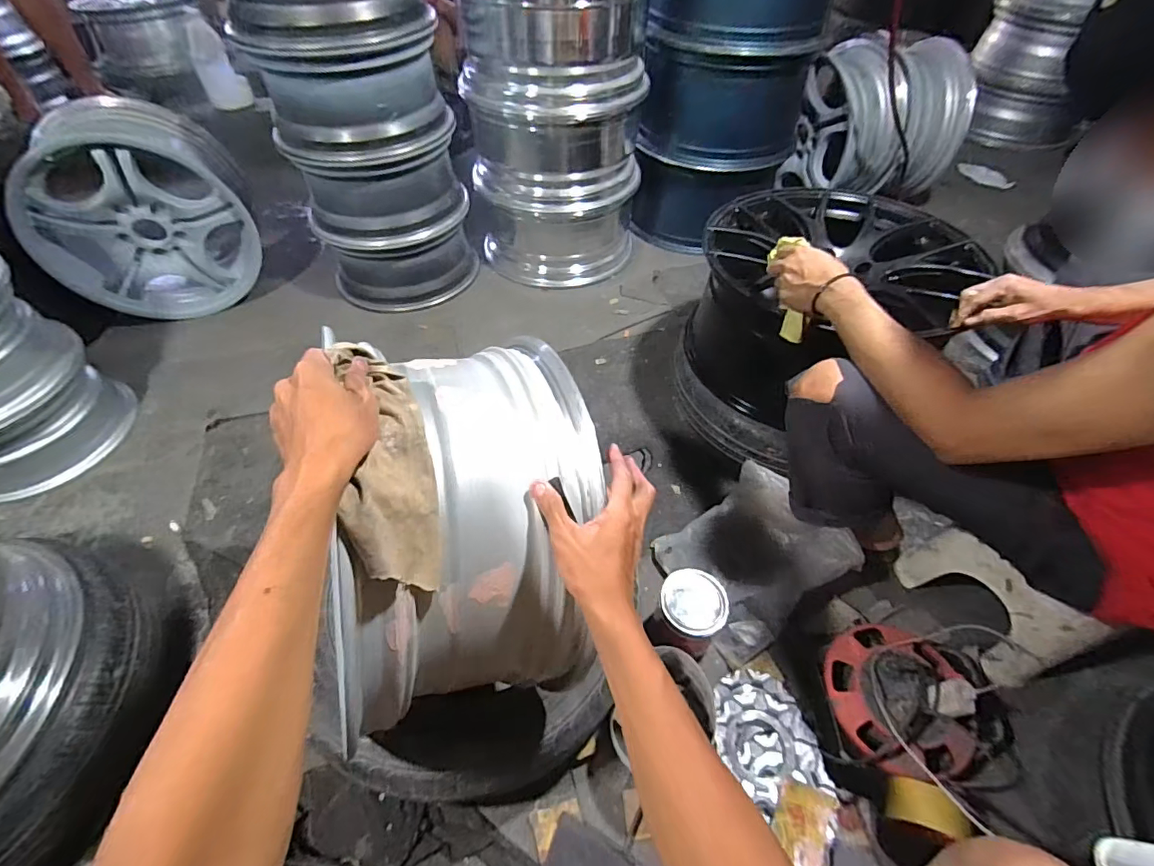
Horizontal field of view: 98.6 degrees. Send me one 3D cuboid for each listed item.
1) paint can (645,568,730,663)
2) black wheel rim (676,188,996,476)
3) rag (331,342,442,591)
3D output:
[{"bbox_3d":[0.182,0.298,0.813,0.102,0.144,0.093,1,52,-1],"label":"paint can"},{"bbox_3d":[0.463,-0.241,1.017,0.498,0.357,0.499,1,52,-1],"label":"black wheel rim"},{"bbox_3d":[-0.158,0.023,0.422,0.059,0.077,0.212,-9,75,-8],"label":"rag"}]

